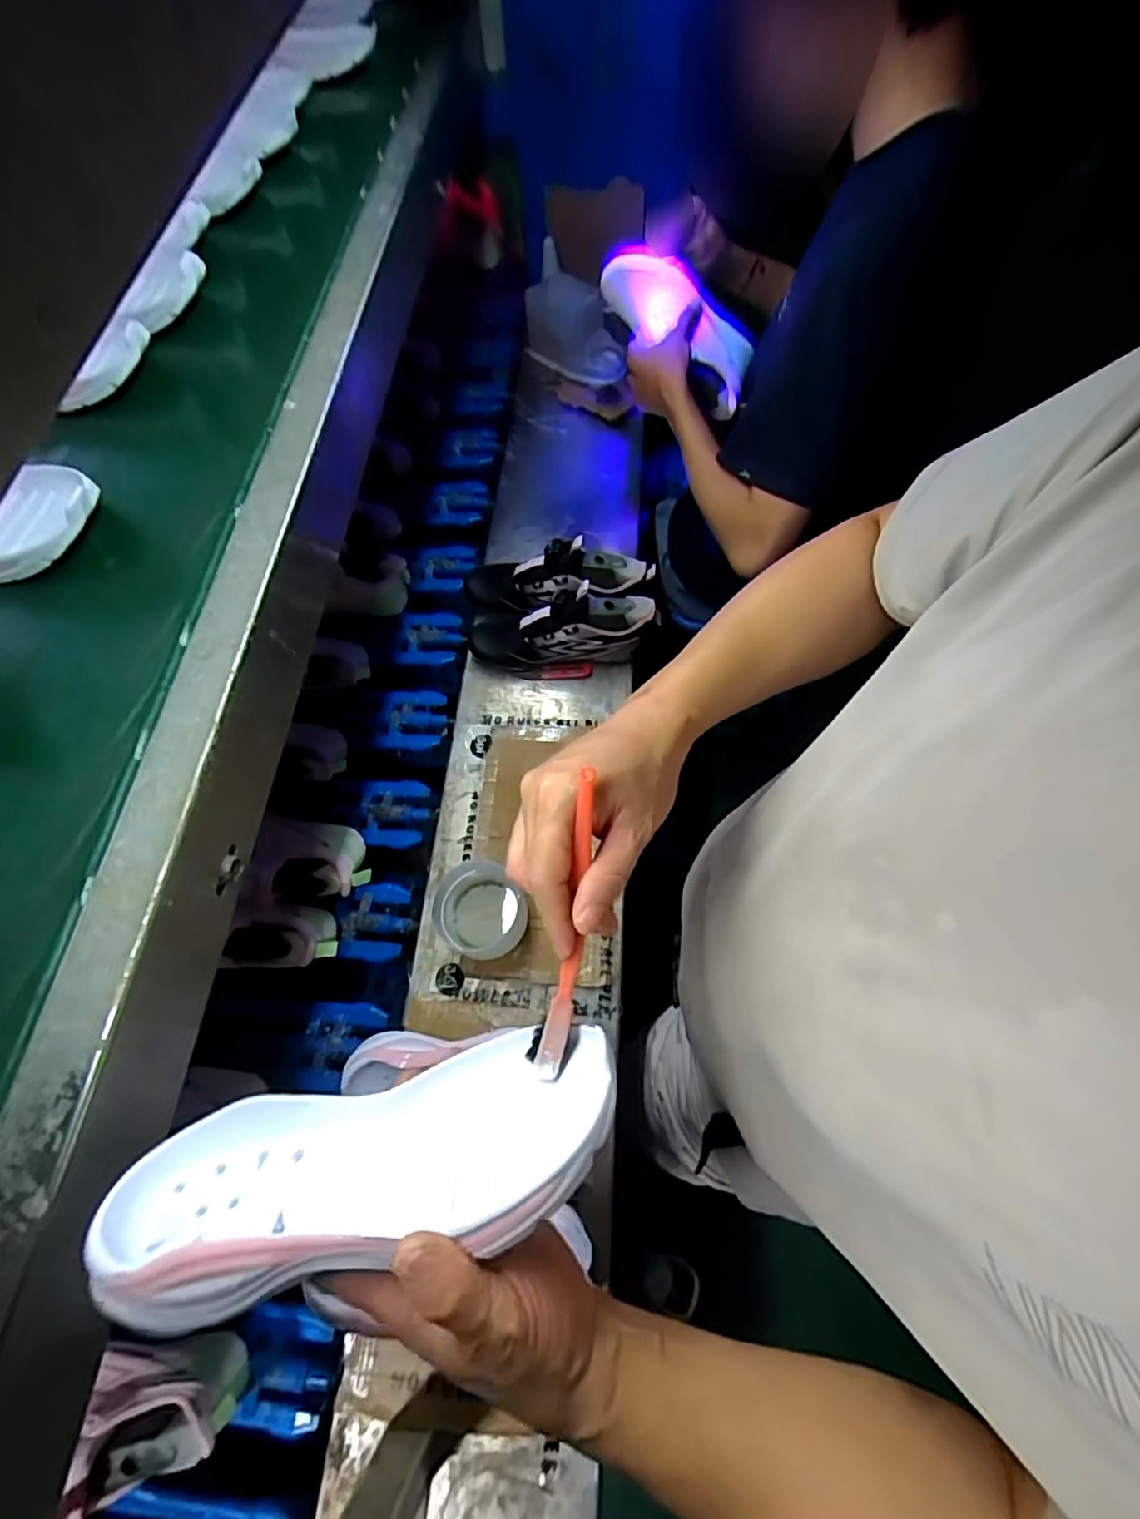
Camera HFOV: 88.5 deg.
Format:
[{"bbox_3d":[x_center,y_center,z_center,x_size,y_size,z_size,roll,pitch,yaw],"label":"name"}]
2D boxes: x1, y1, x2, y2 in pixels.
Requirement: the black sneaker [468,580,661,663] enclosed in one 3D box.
[{"bbox_3d":[-0.013,-0.178,0.773,0.249,0.118,0.080,-4,64,14],"label":"black sneaker"}]

